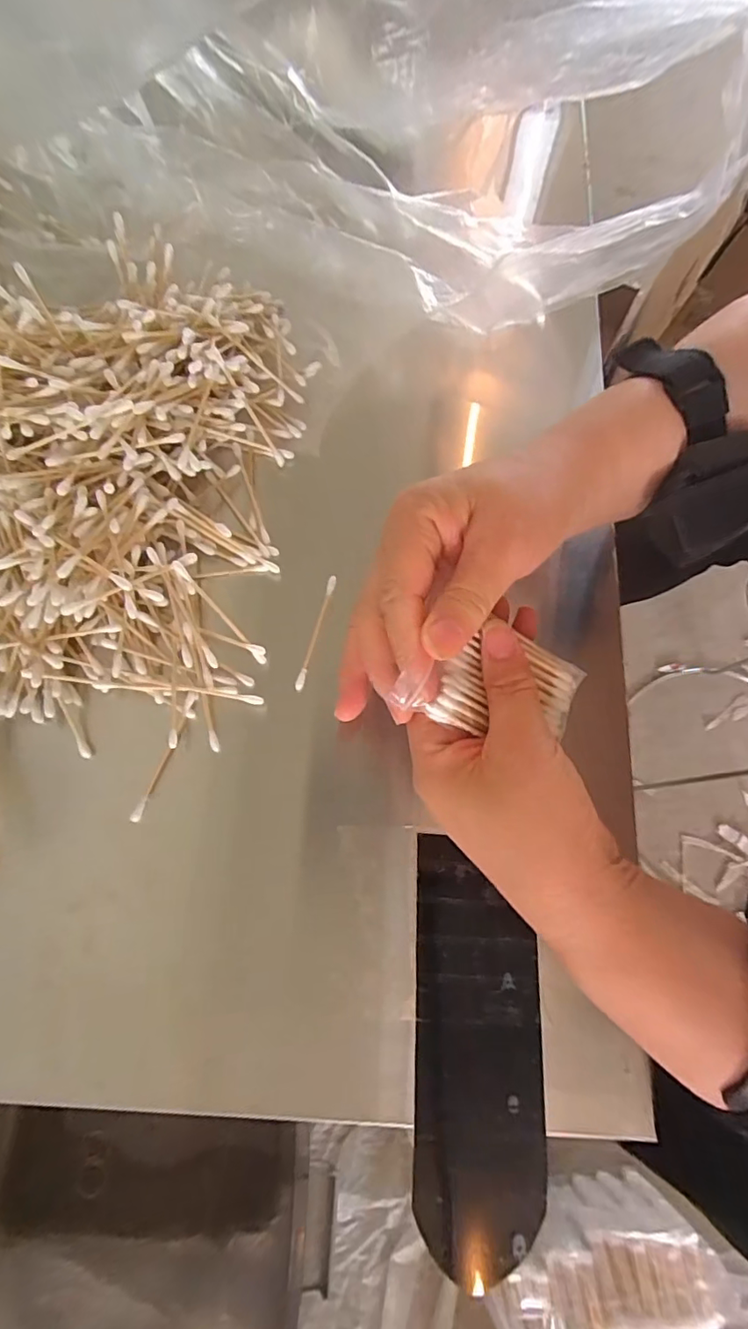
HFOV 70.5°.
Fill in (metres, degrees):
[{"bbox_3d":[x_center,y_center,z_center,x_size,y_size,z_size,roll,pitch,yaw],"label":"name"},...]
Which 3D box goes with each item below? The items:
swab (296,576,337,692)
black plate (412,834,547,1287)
[{"bbox_3d":[-0.033,-0.019,0.305,0.005,0.005,0.072,16,72,1],"label":"swab"},{"bbox_3d":[0.050,0.175,0.249,0.059,0.010,0.171,3,72,-3],"label":"black plate"}]

